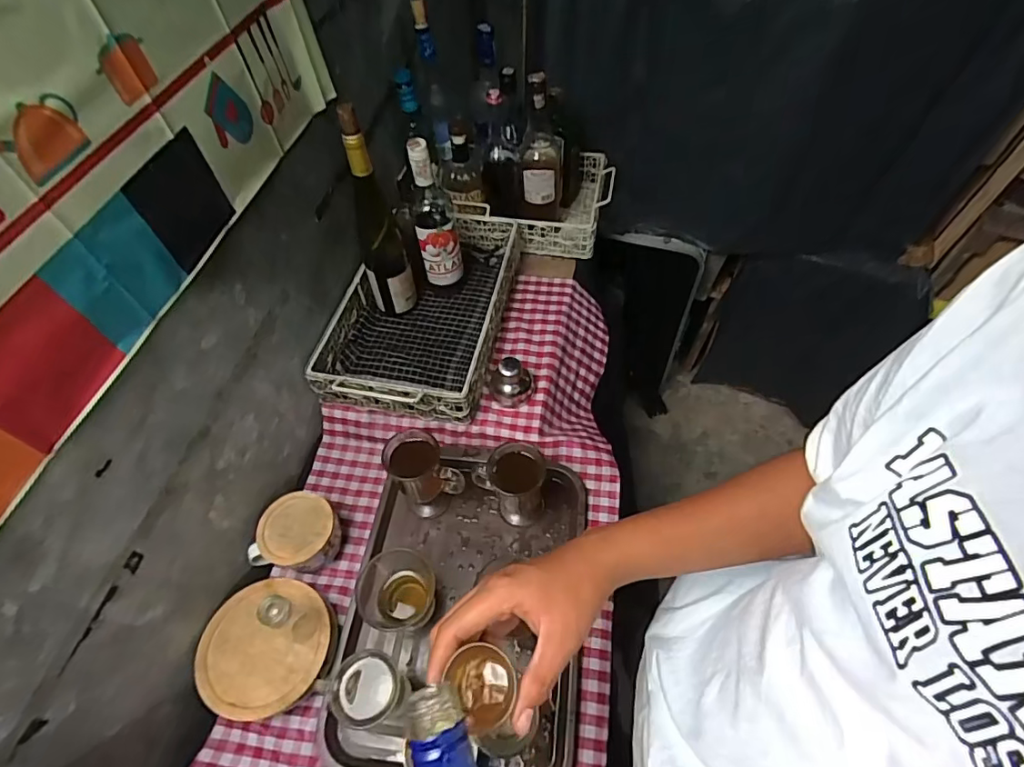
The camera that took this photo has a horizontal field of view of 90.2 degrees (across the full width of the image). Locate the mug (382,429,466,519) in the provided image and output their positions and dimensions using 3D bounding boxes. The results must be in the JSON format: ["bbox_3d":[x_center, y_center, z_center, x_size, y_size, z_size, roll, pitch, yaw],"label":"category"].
[{"bbox_3d":[-0.120,0.126,0.700,0.070,0.139,0.086,-35,61,-20],"label":"mug"}]

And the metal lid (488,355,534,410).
[{"bbox_3d":[-0.003,-0.006,0.790,0.072,0.072,0.059,2,55,4],"label":"metal lid"}]

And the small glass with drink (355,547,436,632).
[{"bbox_3d":[-0.145,0.270,0.652,0.079,0.092,0.094,0,55,3],"label":"small glass with drink"}]

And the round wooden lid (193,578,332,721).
[{"bbox_3d":[-0.302,0.319,0.620,0.152,0.022,0.143,-1,55,2],"label":"round wooden lid"}]

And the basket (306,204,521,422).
[{"bbox_3d":[-0.145,-0.129,0.883,0.251,0.091,0.421,9,56,9],"label":"basket"}]

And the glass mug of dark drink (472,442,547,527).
[{"bbox_3d":[0.003,0.136,0.695,0.078,0.131,0.069,37,64,25],"label":"glass mug of dark drink"}]

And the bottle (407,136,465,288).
[{"bbox_3d":[-0.128,-0.272,0.850,0.064,0.281,0.078,-9,55,-3],"label":"bottle"}]

